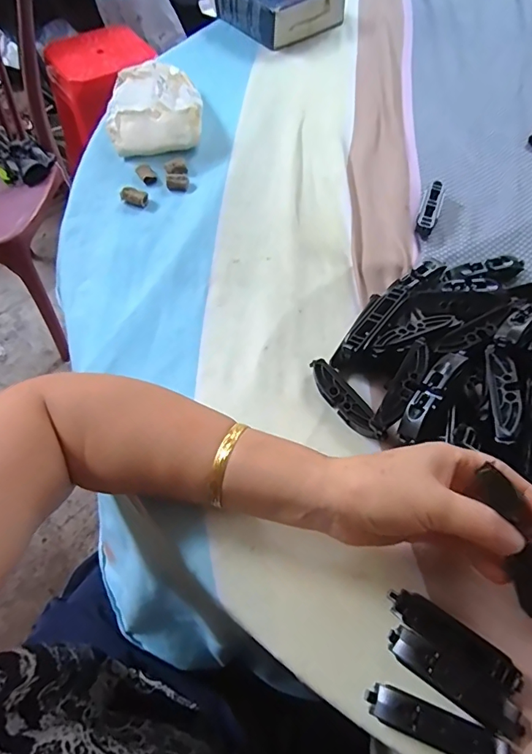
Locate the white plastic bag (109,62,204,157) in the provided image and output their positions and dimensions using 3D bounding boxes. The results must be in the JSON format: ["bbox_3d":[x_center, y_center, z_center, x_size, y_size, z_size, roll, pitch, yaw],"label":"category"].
[{"bbox_3d":[-0.135,-0.329,0.550,0.111,0.043,0.154,-7,59,-4],"label":"white plastic bag"}]

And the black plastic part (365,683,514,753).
[{"bbox_3d":[0.096,0.193,0.250,0.080,0.016,0.018,18,61,11],"label":"black plastic part"}]

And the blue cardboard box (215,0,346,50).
[{"bbox_3d":[0.023,-0.558,0.677,0.148,0.049,0.154,-37,66,-20],"label":"blue cardboard box"}]

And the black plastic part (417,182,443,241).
[{"bbox_3d":[0.166,-0.170,0.466,0.016,0.016,0.070,19,61,11],"label":"black plastic part"}]

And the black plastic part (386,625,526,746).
[{"bbox_3d":[0.108,0.174,0.260,0.079,0.013,0.019,29,63,16],"label":"black plastic part"}]

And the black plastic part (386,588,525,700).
[{"bbox_3d":[0.110,0.155,0.271,0.078,0.015,0.019,31,64,17],"label":"black plastic part"}]

